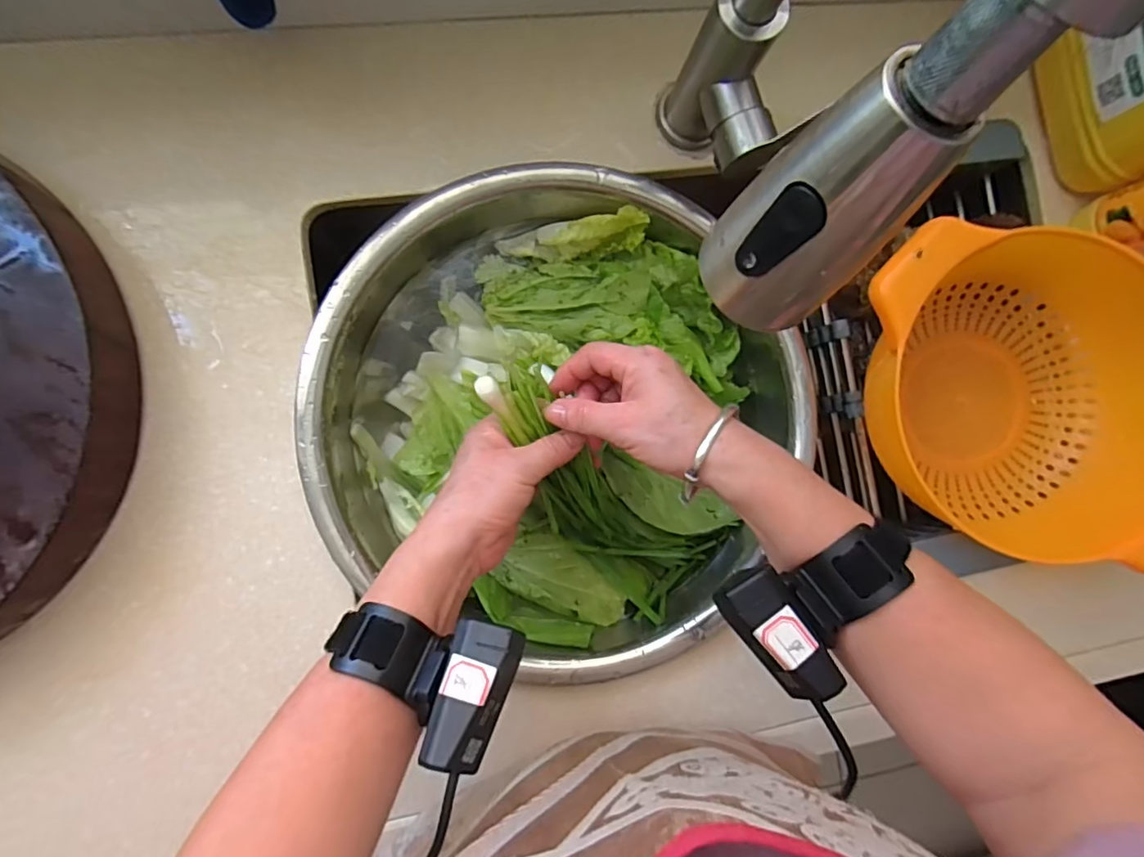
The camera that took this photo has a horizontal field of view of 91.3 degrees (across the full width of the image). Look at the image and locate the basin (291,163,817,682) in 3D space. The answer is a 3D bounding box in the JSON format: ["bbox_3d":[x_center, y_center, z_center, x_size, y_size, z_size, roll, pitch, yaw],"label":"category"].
[{"bbox_3d":[-0.014,-0.015,0.441,0.343,0.090,0.381,-40,93,-8],"label":"basin"}]

